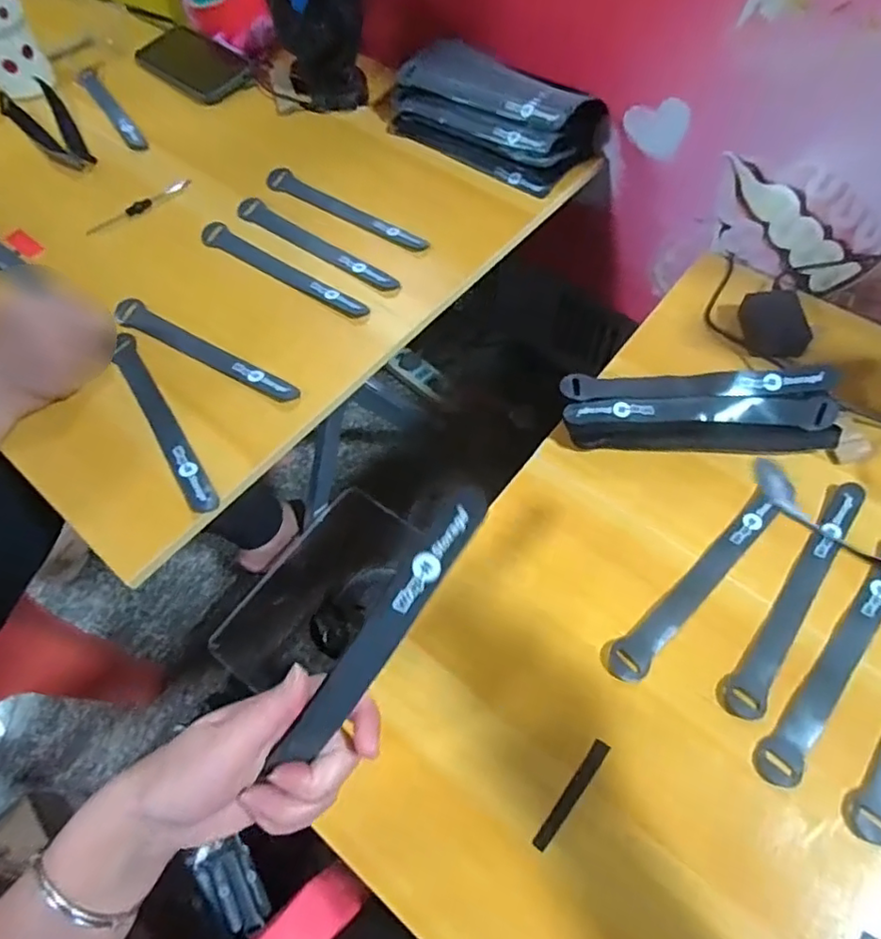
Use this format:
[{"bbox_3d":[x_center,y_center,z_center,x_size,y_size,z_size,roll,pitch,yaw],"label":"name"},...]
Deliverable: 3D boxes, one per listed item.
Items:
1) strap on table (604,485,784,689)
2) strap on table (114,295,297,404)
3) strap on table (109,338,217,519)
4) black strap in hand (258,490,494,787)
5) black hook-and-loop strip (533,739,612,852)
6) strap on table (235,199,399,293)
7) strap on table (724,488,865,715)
[{"bbox_3d":[0.181,0.078,0.416,0.180,0.004,0.023,-39,62,-19],"label":"strap on table"},{"bbox_3d":[-0.201,-0.101,0.497,0.194,0.004,0.024,29,66,18],"label":"strap on table"},{"bbox_3d":[-0.221,-0.042,0.465,0.019,0.010,0.192,-31,63,-13],"label":"strap on table"},{"bbox_3d":[-0.029,0.079,0.287,0.020,0.005,0.165,33,97,-12],"label":"black strap in hand"},{"bbox_3d":[0.080,0.196,0.358,0.010,0.004,0.070,33,71,20],"label":"black hook-and-loop strip"},{"bbox_3d":[-0.124,-0.218,0.573,0.216,0.004,0.025,35,64,24],"label":"strap on table"},{"bbox_3d":[0.247,0.084,0.406,0.022,0.007,0.194,33,68,20],"label":"strap on table"}]

